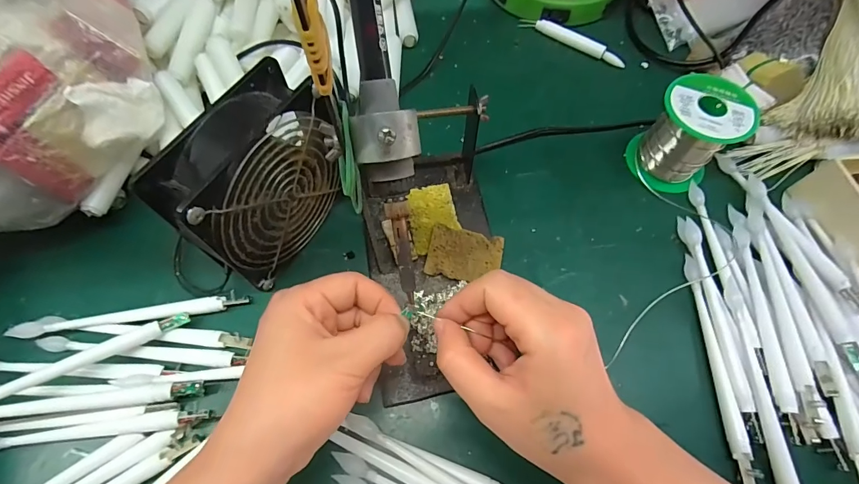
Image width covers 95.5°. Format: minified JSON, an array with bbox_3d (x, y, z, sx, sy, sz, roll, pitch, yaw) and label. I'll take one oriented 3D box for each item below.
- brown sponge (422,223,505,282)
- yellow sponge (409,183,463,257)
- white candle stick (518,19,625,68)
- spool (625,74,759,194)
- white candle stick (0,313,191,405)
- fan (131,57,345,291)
[{"bbox_3d":[0.027,0.011,0.299,0.055,0.010,0.039,11,65,4],"label":"brown sponge"},{"bbox_3d":[0.003,-0.019,0.314,0.038,0.005,0.056,-11,65,-6],"label":"yellow sponge"},{"bbox_3d":[0.151,-0.214,0.414,0.118,0.011,0.012,28,67,12],"label":"white candle stick"},{"bbox_3d":[0.215,-0.089,0.324,0.061,0.069,0.064,0,65,-1],"label":"spool"},{"bbox_3d":[-0.239,0.082,0.243,0.158,0.015,0.017,-23,69,-31],"label":"white candle stick"},{"bbox_3d":[-0.111,-0.036,0.264,0.047,0.114,0.110,28,69,11],"label":"fan"}]

